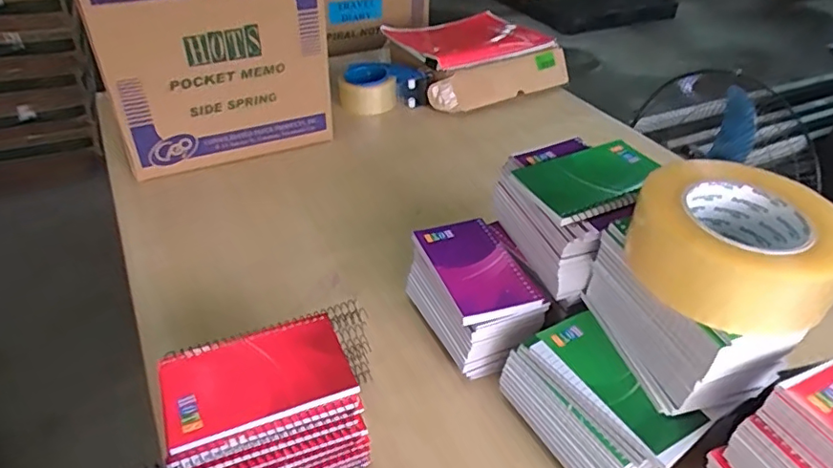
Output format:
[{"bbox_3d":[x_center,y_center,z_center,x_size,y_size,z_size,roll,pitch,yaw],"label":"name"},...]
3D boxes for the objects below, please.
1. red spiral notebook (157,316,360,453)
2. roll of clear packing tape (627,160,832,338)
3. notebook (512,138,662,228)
[{"bbox_3d":[-0.118,0.103,0.410,0.130,0.010,0.083,-14,41,-20],"label":"red spiral notebook"},{"bbox_3d":[0.213,0.005,0.377,0.125,0.060,0.118,17,40,17],"label":"roll of clear packing tape"},{"bbox_3d":[0.161,-0.049,0.489,0.126,0.010,0.079,-17,40,-18],"label":"notebook"}]

